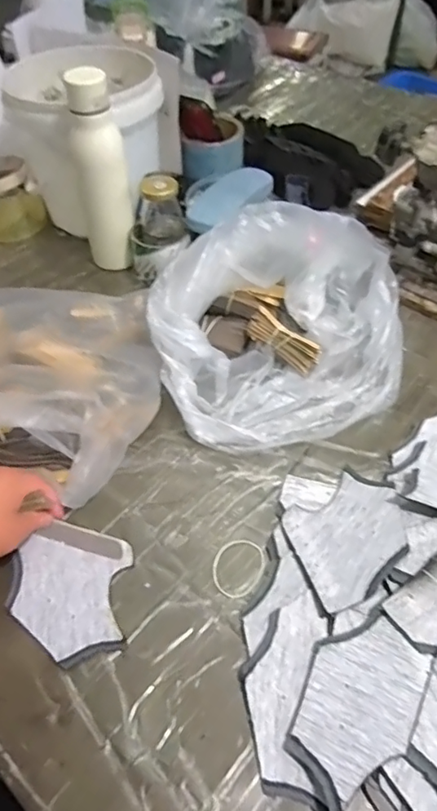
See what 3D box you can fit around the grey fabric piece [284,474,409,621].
[{"bbox_3d":[0.116,0.116,0.477,0.112,0.022,0.106,-22,51,-16],"label":"grey fabric piece"}]

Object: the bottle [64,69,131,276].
[{"bbox_3d":[-0.154,-0.291,0.692,0.069,0.244,0.056,-16,49,-11],"label":"bottle"}]

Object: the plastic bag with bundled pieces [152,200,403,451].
[{"bbox_3d":[0.072,-0.088,0.566,0.271,0.162,0.205,-9,48,-5],"label":"plastic bag with bundled pieces"}]

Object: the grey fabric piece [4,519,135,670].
[{"bbox_3d":[-0.128,0.156,0.458,0.099,0.007,0.114,1,47,-1],"label":"grey fabric piece"}]

